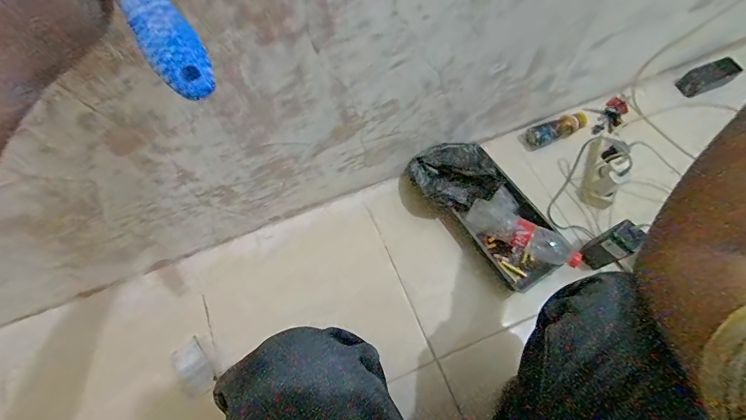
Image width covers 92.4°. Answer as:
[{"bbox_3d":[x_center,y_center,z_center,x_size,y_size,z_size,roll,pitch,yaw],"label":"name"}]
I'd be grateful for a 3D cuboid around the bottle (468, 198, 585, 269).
[{"bbox_3d":[0.309,0.048,0.742,0.226,0.062,0.088,32,71,15],"label":"bottle"}]

